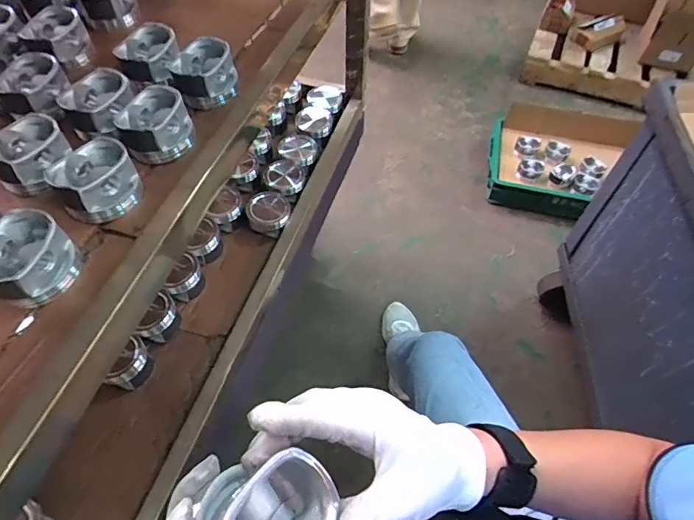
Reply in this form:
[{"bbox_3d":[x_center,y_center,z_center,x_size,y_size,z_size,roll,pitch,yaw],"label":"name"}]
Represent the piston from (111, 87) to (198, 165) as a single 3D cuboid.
[{"bbox_3d":[-0.213,-0.151,0.510,0.075,0.054,0.074,-24,61,-16],"label":"piston"}]

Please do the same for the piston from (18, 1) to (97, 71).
[{"bbox_3d":[-0.376,-0.285,0.594,0.075,0.053,0.077,-29,62,-18],"label":"piston"}]

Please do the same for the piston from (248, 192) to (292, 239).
[{"bbox_3d":[-0.139,-0.084,0.816,0.075,0.048,0.079,1,57,-1],"label":"piston"}]

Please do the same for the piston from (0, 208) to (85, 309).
[{"bbox_3d":[-0.284,0.000,0.406,0.059,0.056,0.074,23,60,13],"label":"piston"}]

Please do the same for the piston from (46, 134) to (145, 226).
[{"bbox_3d":[-0.253,-0.079,0.463,0.073,0.051,0.062,-38,65,-22],"label":"piston"}]

